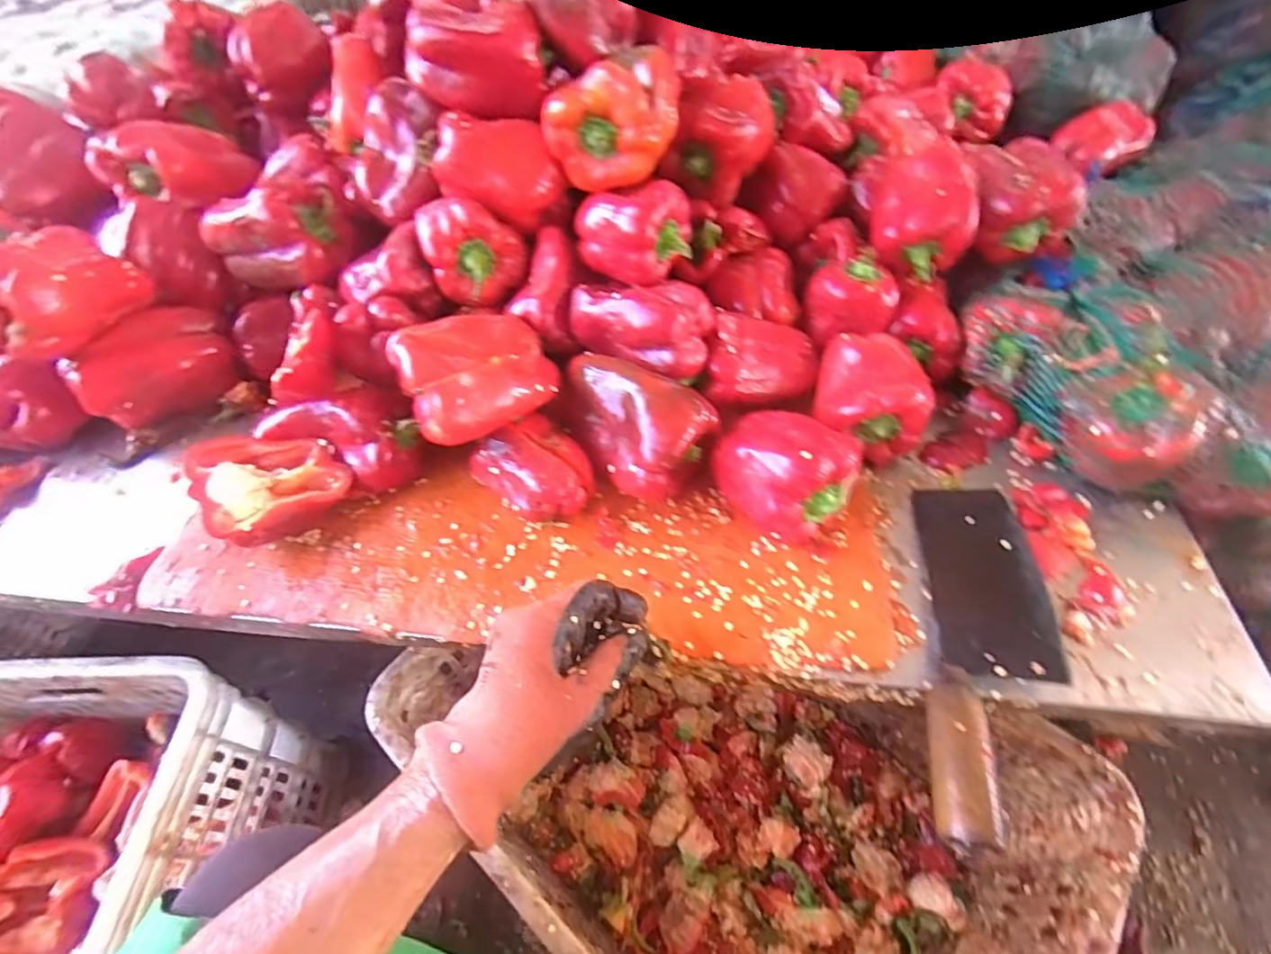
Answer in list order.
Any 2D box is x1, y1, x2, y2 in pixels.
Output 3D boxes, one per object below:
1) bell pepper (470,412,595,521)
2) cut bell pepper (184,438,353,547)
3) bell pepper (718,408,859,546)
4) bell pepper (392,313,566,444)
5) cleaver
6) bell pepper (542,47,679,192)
[{"bbox_3d":[-0.072,-0.004,0.409,0.064,0.055,0.079,-39,61,-23],"label":"bell pepper"},{"bbox_3d":[-0.262,0.005,0.406,0.089,0.055,0.076,-37,60,-22],"label":"cut bell pepper"},{"bbox_3d":[0.099,-0.006,0.399,0.079,0.072,0.100,-24,56,-15],"label":"bell pepper"},{"bbox_3d":[-0.109,-0.074,0.397,0.101,0.067,0.090,-23,56,-14],"label":"bell pepper"},{"bbox_3d":[0.219,0.099,0.345,0.072,0.022,0.229,11,55,11],"label":"cleaver"},{"bbox_3d":[-0.017,-0.269,0.420,0.094,0.073,0.064,1,54,4],"label":"bell pepper"}]

